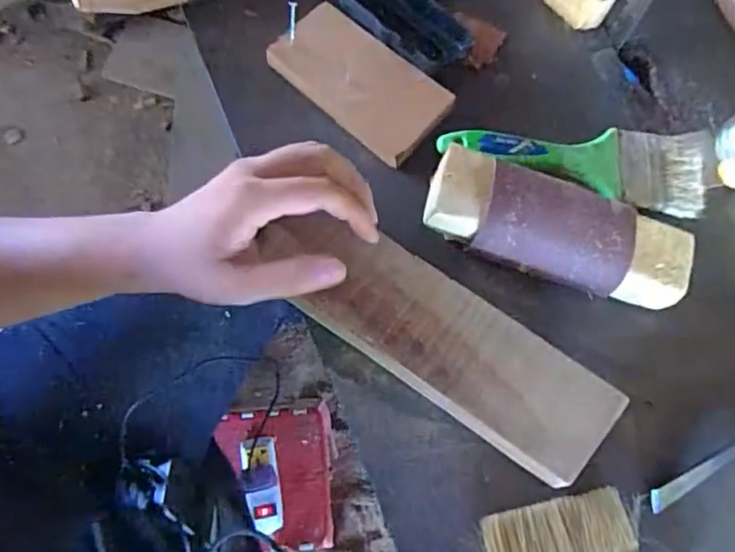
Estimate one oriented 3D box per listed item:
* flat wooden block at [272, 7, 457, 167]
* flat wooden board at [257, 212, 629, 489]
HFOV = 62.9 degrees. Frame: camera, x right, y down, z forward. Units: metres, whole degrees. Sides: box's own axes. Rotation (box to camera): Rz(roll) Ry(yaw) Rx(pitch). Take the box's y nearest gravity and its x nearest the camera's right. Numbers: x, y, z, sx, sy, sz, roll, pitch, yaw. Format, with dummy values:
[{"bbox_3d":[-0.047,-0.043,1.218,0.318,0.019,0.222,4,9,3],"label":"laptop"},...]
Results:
[{"bbox_3d":[-0.007,-0.146,0.453,0.132,0.013,0.068,38,73,9],"label":"flat wooden block"},{"bbox_3d":[0.040,0.034,0.367,0.230,0.020,0.069,34,79,7],"label":"flat wooden board"}]

